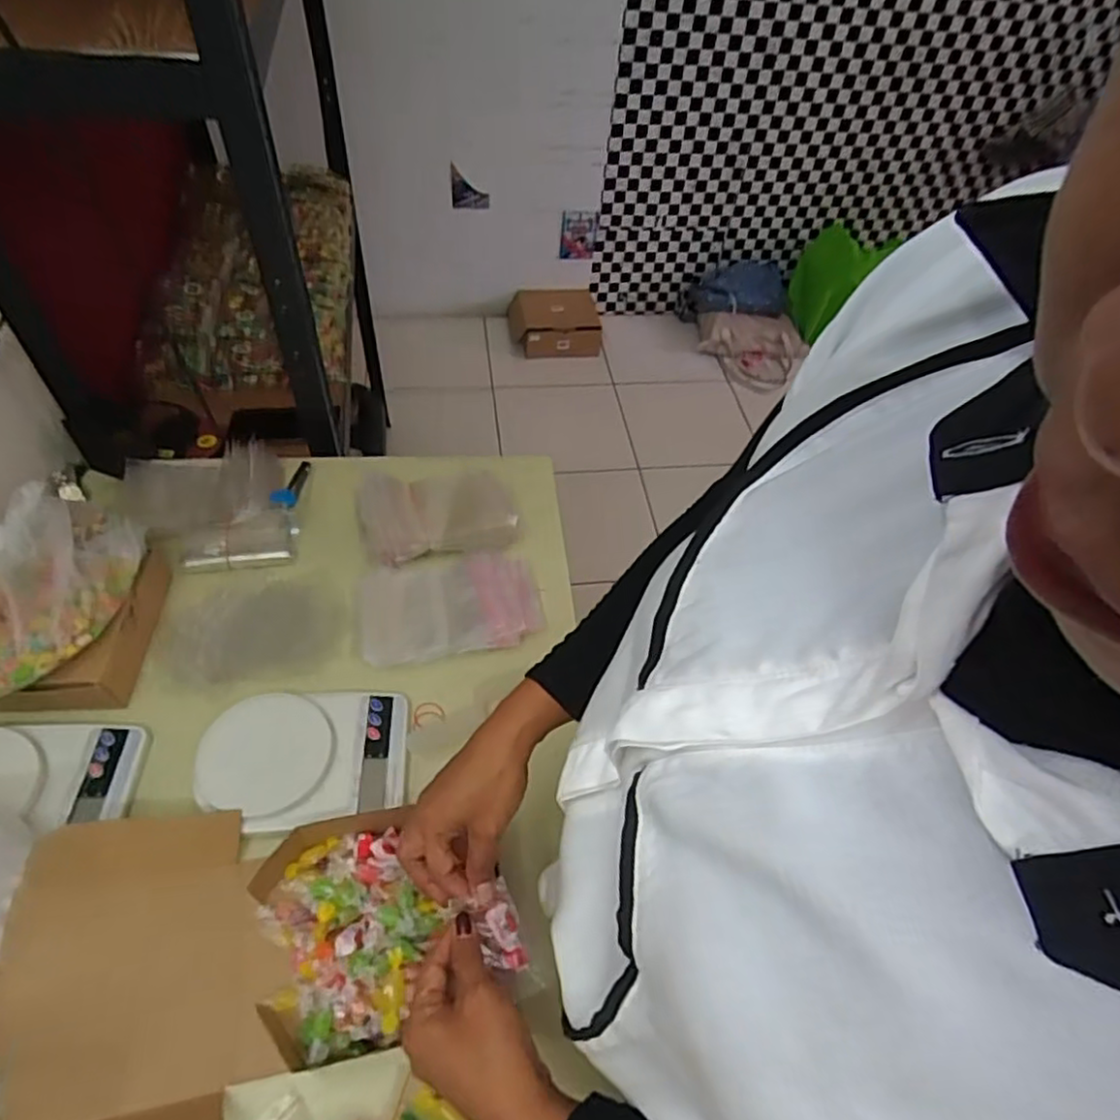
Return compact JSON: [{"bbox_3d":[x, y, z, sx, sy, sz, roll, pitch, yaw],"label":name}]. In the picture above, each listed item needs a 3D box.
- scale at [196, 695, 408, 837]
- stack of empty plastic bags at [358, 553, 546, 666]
[{"bbox_3d":[-0.234,0.180,0.620,0.175,0.030,0.122,-6,53,-11],"label":"scale"},{"bbox_3d":[-0.121,0.046,0.741,0.193,0.021,0.124,-4,53,-9],"label":"stack of empty plastic bags"}]

